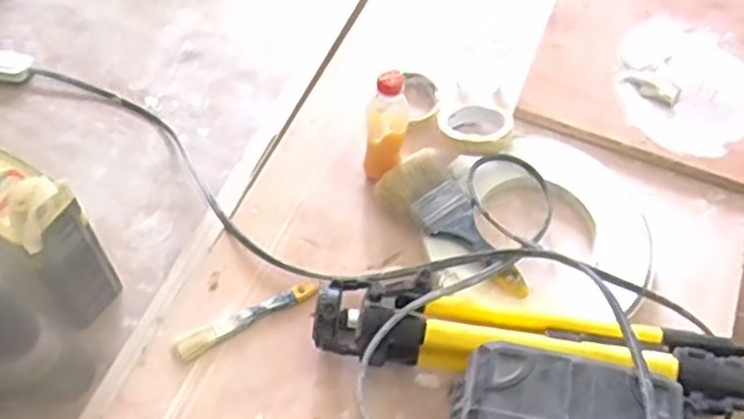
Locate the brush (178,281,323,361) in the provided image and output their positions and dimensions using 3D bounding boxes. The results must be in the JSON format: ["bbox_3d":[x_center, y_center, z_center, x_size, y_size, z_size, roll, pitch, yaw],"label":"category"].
[{"bbox_3d":[-0.141,0.121,0.828,0.171,0.014,0.029,-26,63,-18],"label":"brush"}]

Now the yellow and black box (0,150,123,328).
[{"bbox_3d":[-0.439,0.042,0.929,0.168,0.259,0.095,29,61,14],"label":"yellow and black box"}]

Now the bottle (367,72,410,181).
[{"bbox_3d":[0.017,-0.099,0.863,0.052,0.164,0.049,5,58,-1],"label":"bottle"}]

